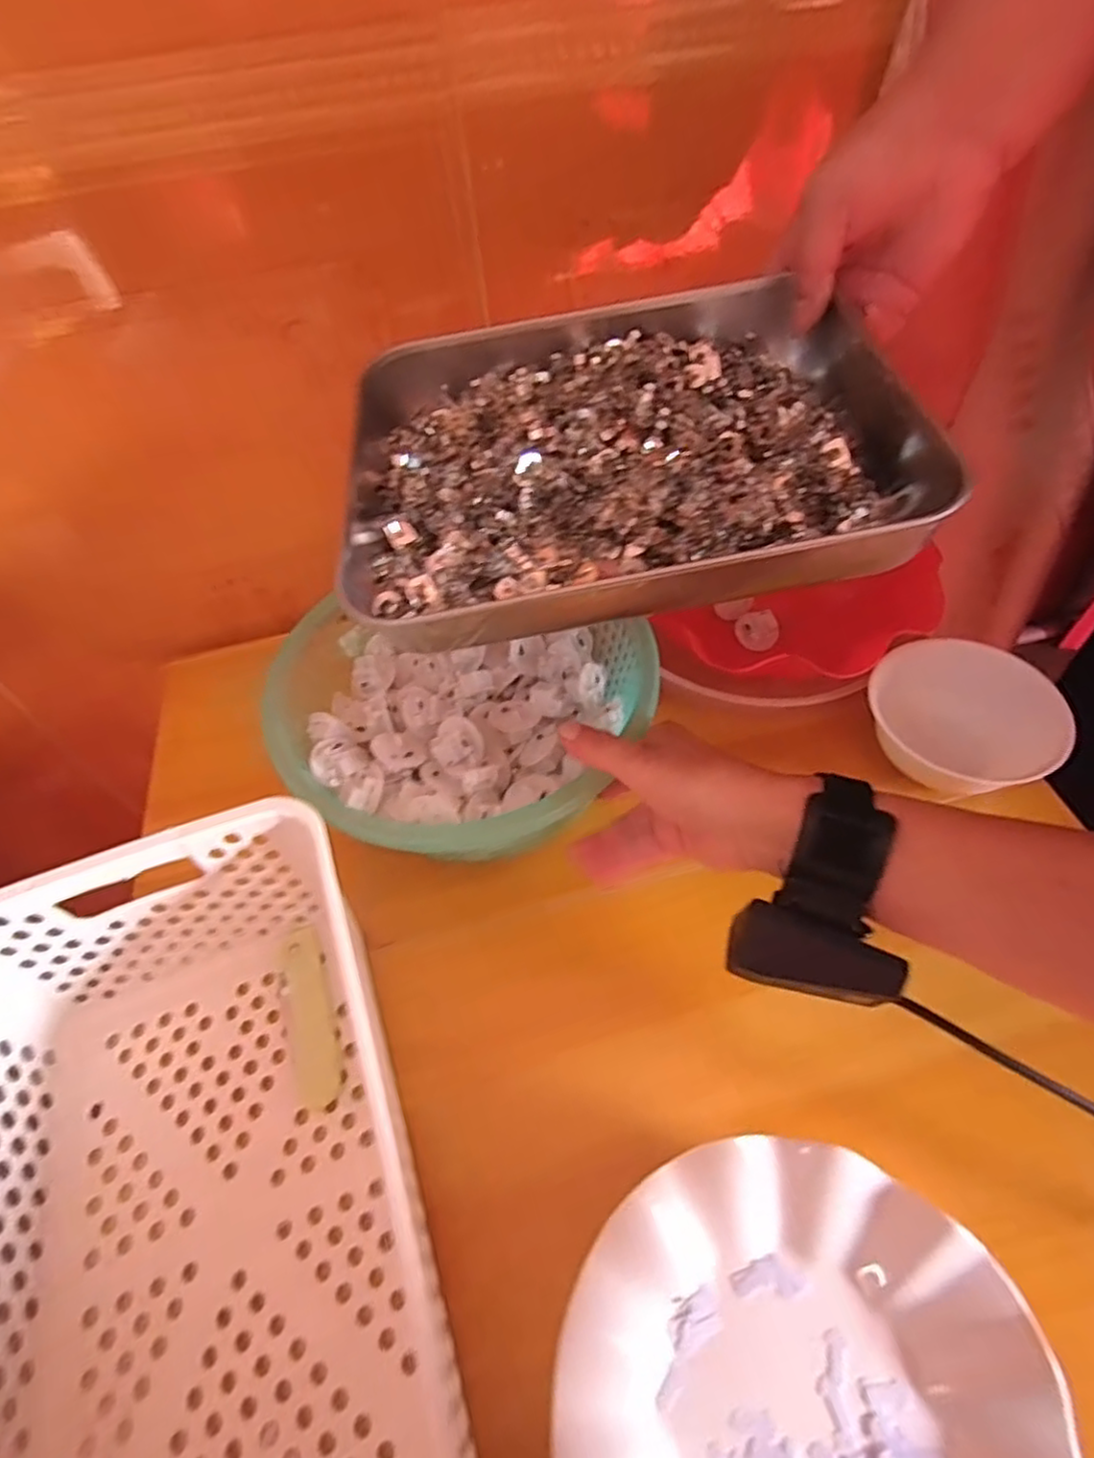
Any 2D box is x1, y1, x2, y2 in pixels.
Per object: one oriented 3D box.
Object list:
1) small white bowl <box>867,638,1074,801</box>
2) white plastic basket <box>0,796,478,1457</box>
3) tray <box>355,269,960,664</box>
[{"bbox_3d":[0.270,-0.009,0.448,0.113,0.037,0.103,-2,54,3],"label":"small white bowl"},{"bbox_3d":[-0.157,0.206,0.289,0.203,0.117,0.299,-20,55,-10],"label":"white plastic basket"},{"bbox_3d":[0.032,-0.135,0.329,0.256,0.045,0.204,-7,54,-1],"label":"tray"}]

